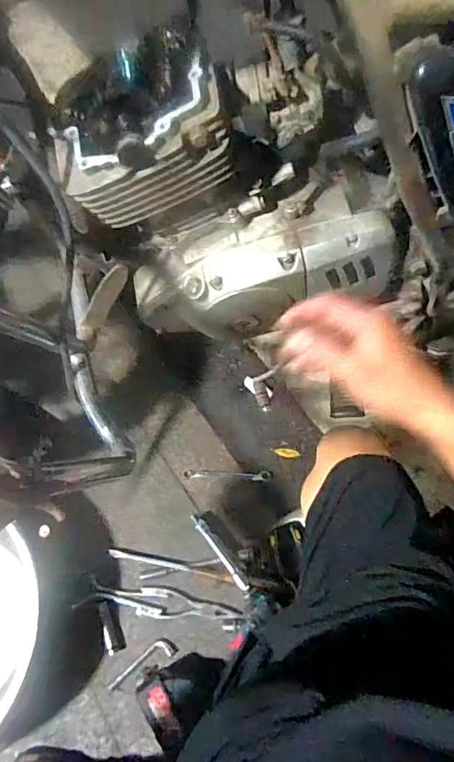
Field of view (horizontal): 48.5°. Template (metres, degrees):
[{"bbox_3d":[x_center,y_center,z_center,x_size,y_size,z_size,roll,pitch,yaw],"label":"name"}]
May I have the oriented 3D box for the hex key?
[{"bbox_3d":[-0.139,0.459,0.824,0.119,0.006,0.031,-27,69,-8],"label":"hex key"}]

